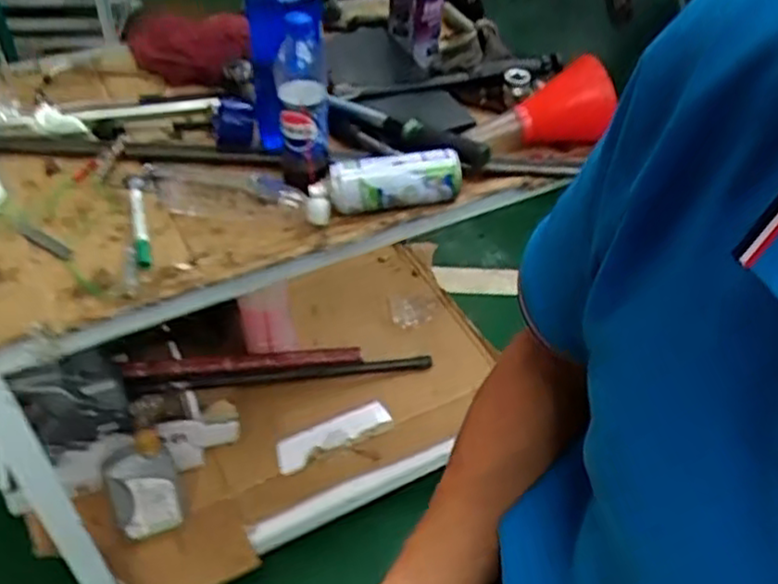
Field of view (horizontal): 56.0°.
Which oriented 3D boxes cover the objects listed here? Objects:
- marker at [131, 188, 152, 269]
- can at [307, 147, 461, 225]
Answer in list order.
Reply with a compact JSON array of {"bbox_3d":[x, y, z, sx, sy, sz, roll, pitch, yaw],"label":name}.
[{"bbox_3d":[-0.300,-0.077,0.884,0.016,0.019,0.143,-11,48,-14],"label":"marker"},{"bbox_3d":[-0.006,-0.135,0.915,0.187,0.067,0.057,-4,46,-8],"label":"can"}]

